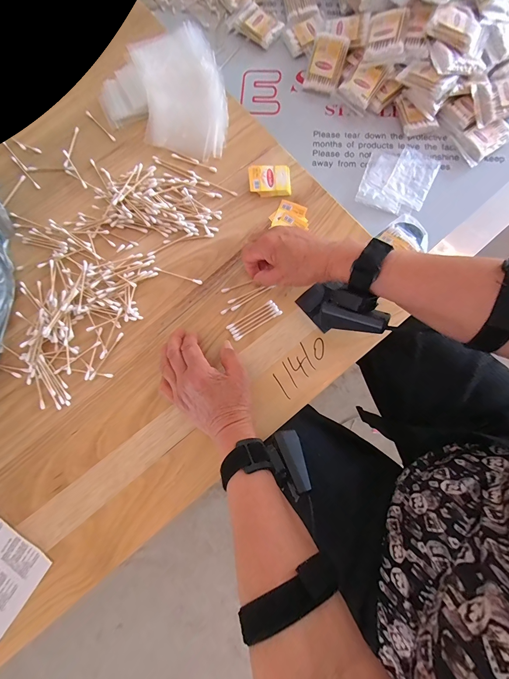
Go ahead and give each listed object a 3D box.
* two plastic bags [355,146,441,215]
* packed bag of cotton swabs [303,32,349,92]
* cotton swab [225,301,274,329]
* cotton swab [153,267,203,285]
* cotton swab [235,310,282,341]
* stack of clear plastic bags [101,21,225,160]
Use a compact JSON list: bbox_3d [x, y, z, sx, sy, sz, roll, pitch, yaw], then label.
[{"bbox_3d":[0.238,-0.266,0.483,0.107,0.007,0.129,26,84,7],"label":"two plastic bags"},{"bbox_3d":[0.123,-0.469,0.496,0.056,0.031,0.076,18,122,4],"label":"packed bag of cotton swabs"},{"bbox_3d":[-0.006,-0.034,0.390,0.071,0.004,0.005,-31,81,-5],"label":"cotton swab"},{"bbox_3d":[-0.106,-0.090,0.404,0.070,0.004,0.007,18,80,3],"label":"cotton swab"},{"bbox_3d":[0.006,-0.019,0.388,0.072,0.004,0.005,-31,81,-5],"label":"cotton swab"},{"bbox_3d":[-0.127,-0.377,0.436,0.196,0.039,0.171,17,80,3],"label":"stack of clear plastic bags"}]

